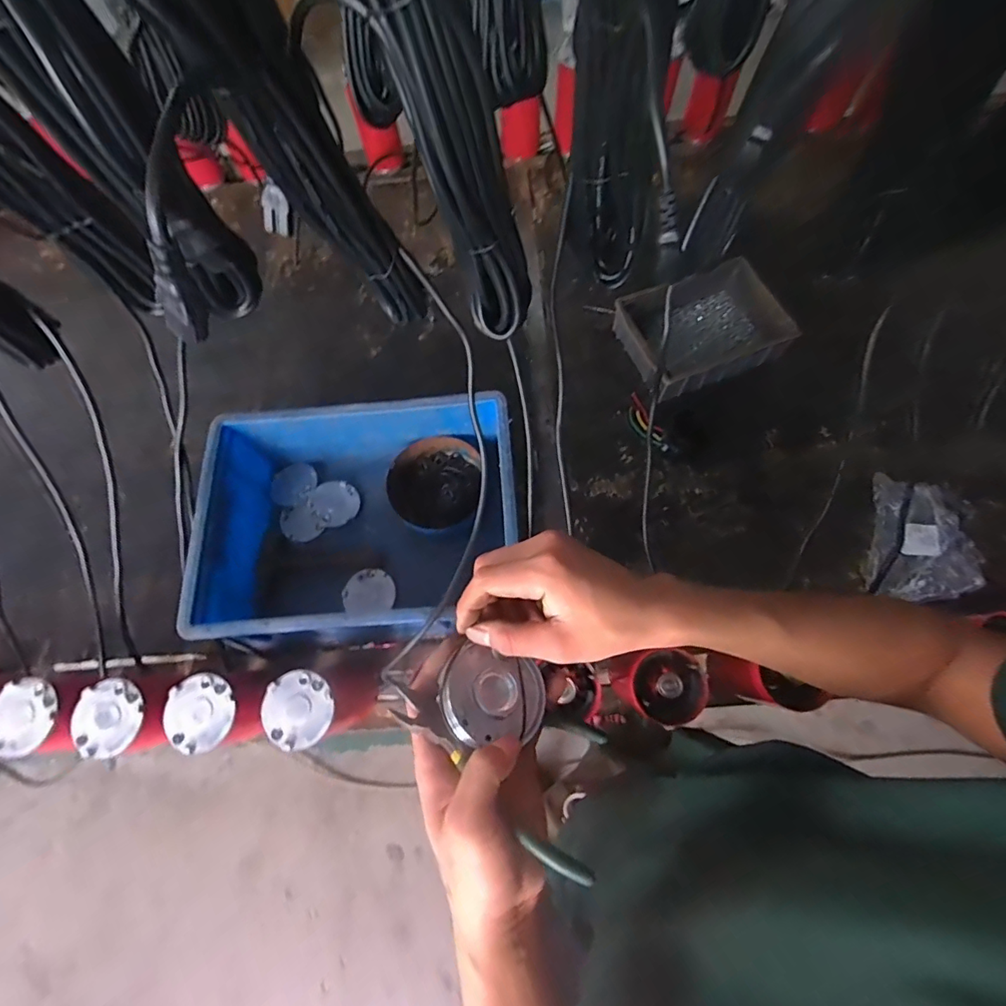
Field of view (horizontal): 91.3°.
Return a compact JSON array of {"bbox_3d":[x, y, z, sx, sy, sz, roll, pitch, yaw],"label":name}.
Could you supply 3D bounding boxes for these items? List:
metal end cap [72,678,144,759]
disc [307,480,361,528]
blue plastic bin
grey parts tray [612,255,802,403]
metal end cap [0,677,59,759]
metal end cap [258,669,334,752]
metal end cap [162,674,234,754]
[{"bbox_3d":[-0.420,0.227,0.522,0.074,0.010,0.076,-1,70,2],"label":"metal end cap"},{"bbox_3d":[-0.258,0.000,0.755,0.071,0.010,0.073,-1,70,2],"label":"disc"},{"bbox_3d":[-0.185,0.029,0.681,0.405,0.153,0.296,-5,69,1],"label":"blue plastic bin"},{"bbox_3d":[0.323,-0.288,0.813,0.241,0.062,0.185,-22,70,-6],"label":"grey parts tray"},{"bbox_3d":[-0.515,0.230,0.523,0.072,0.019,0.075,-1,70,2],"label":"metal end cap"},{"bbox_3d":[-0.215,0.215,0.513,0.073,0.009,0.073,-1,70,2],"label":"metal end cap"},{"bbox_3d":[-0.319,0.220,0.517,0.069,0.012,0.075,-1,70,2],"label":"metal end cap"}]

